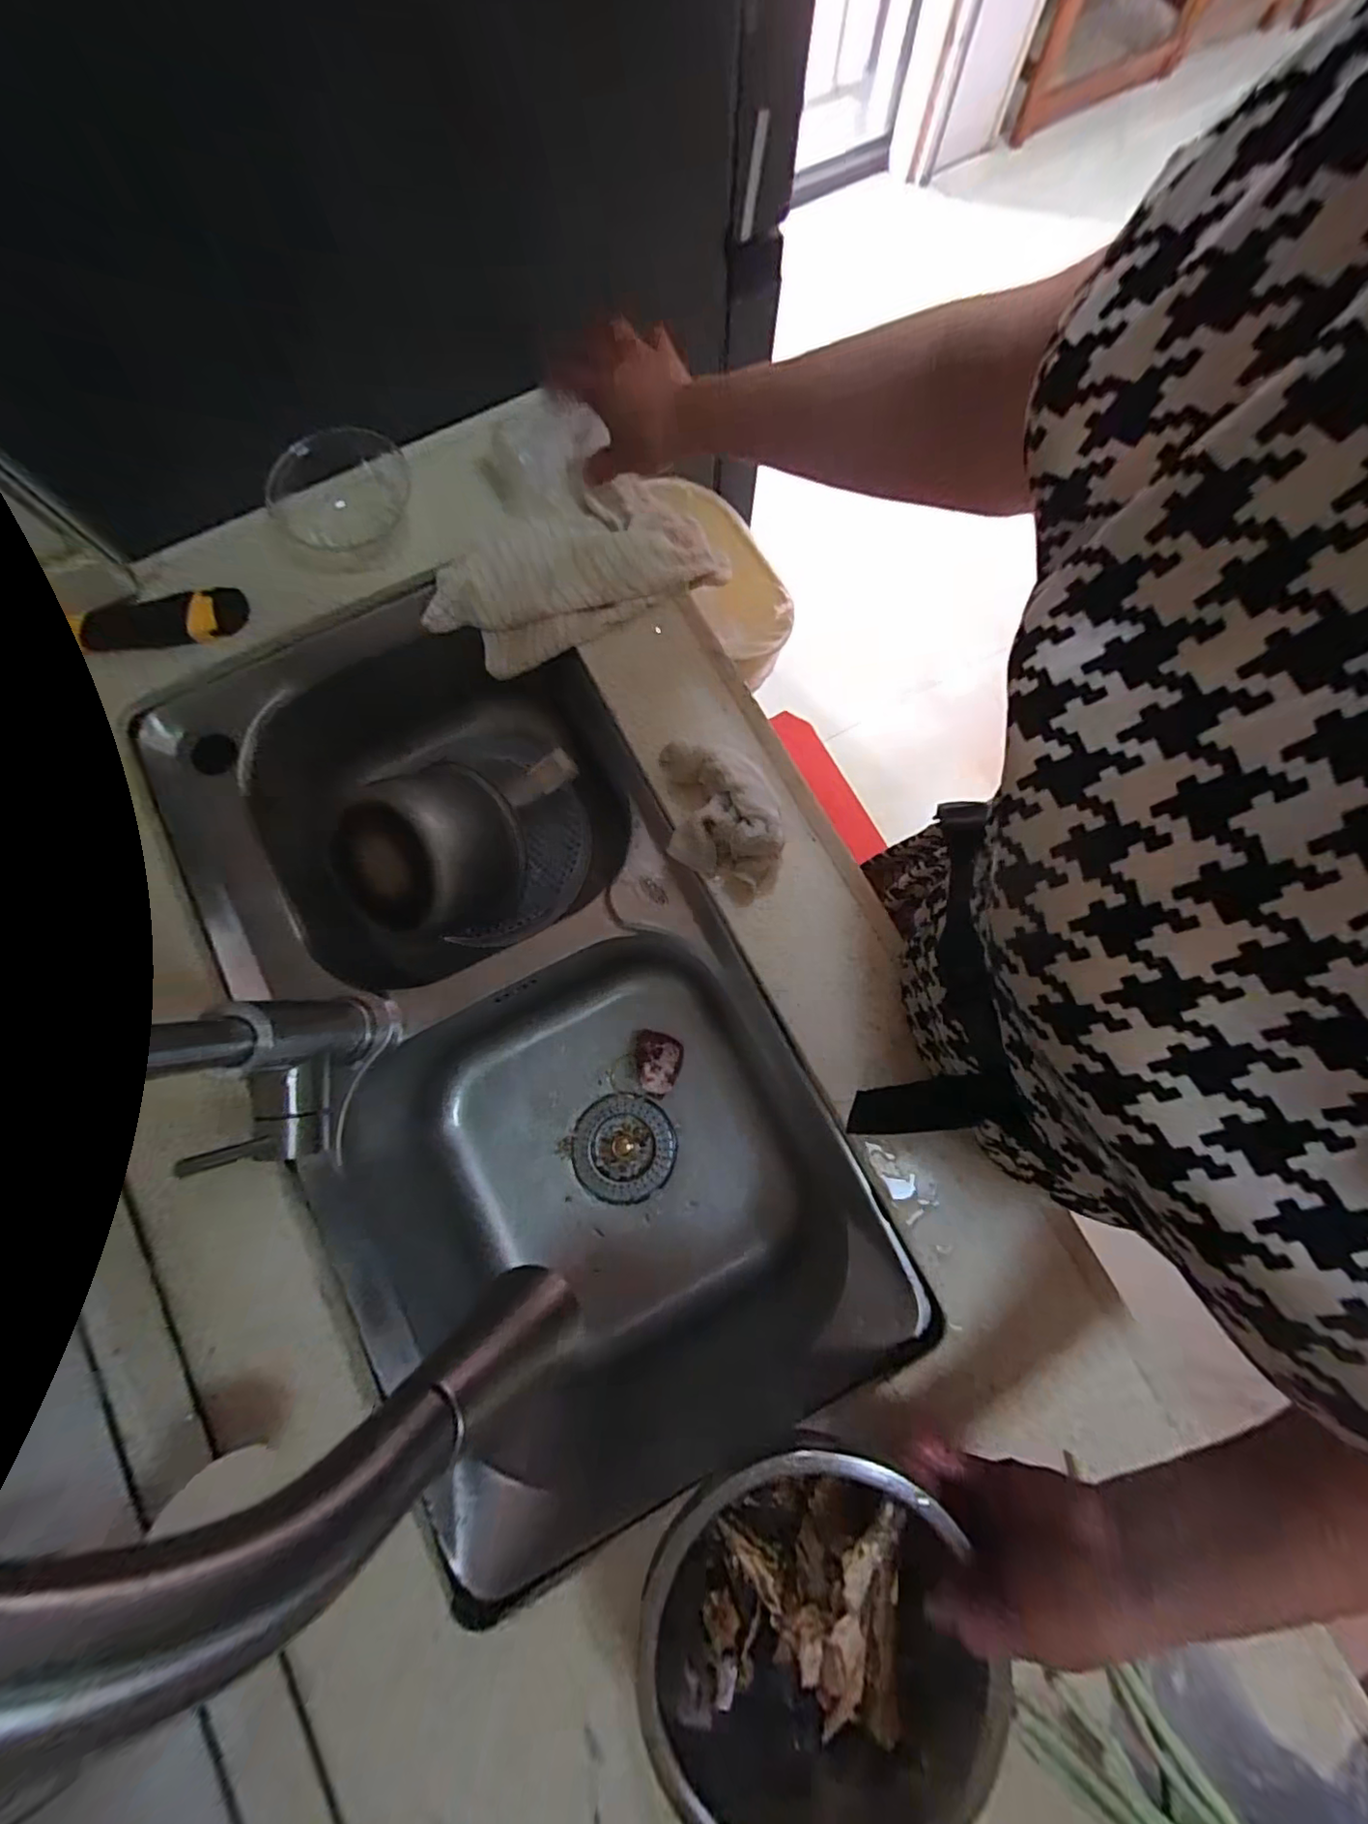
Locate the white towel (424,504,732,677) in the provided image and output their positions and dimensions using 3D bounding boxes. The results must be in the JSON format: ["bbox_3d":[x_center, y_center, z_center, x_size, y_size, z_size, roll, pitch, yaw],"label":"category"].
[{"bbox_3d":[-0.096,-0.293,0.531,0.267,0.071,0.122,-24,80,-5],"label":"white towel"}]

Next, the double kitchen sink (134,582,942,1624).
[{"bbox_3d":[-0.154,0.090,0.563,0.356,0.202,0.734,-27,80,-5],"label":"double kitchen sink"}]

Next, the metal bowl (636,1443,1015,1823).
[{"bbox_3d":[0.071,0.391,0.330,0.166,0.073,0.182,0,79,0],"label":"metal bowl"}]

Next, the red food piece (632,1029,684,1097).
[{"bbox_3d":[-0.032,0.158,0.624,0.056,0.042,0.059,0,79,0],"label":"red food piece"}]

